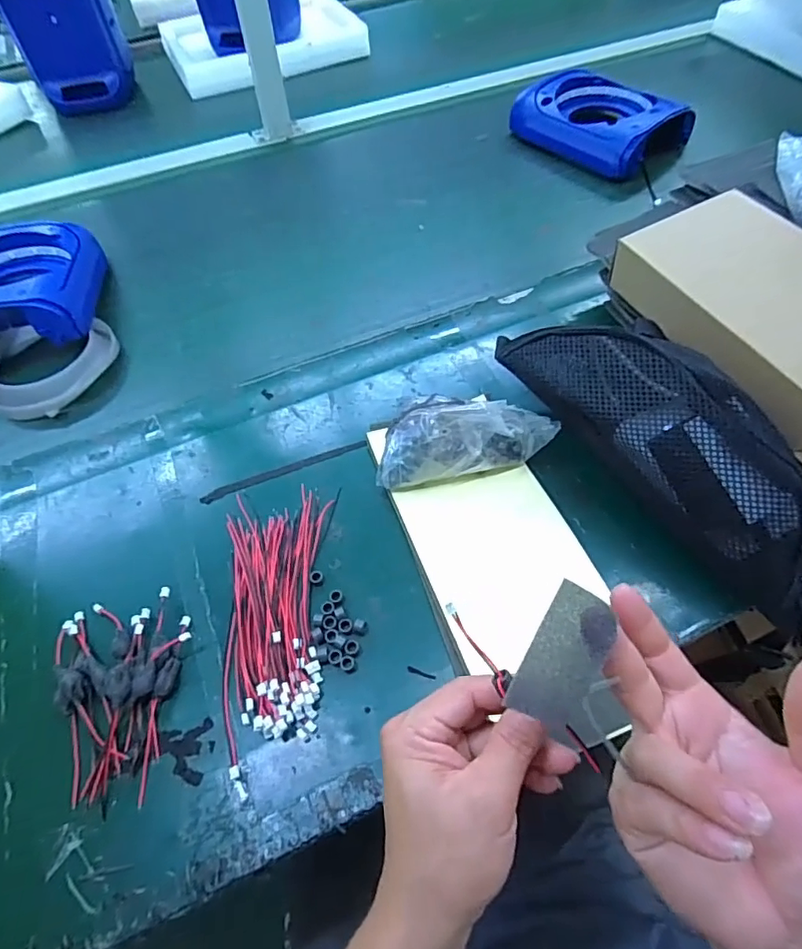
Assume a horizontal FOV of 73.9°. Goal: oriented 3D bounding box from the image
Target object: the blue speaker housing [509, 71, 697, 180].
[{"bbox_3d":[0.292,-0.526,0.792,0.167,0.068,0.225,-37,63,-19],"label":"blue speaker housing"}]

